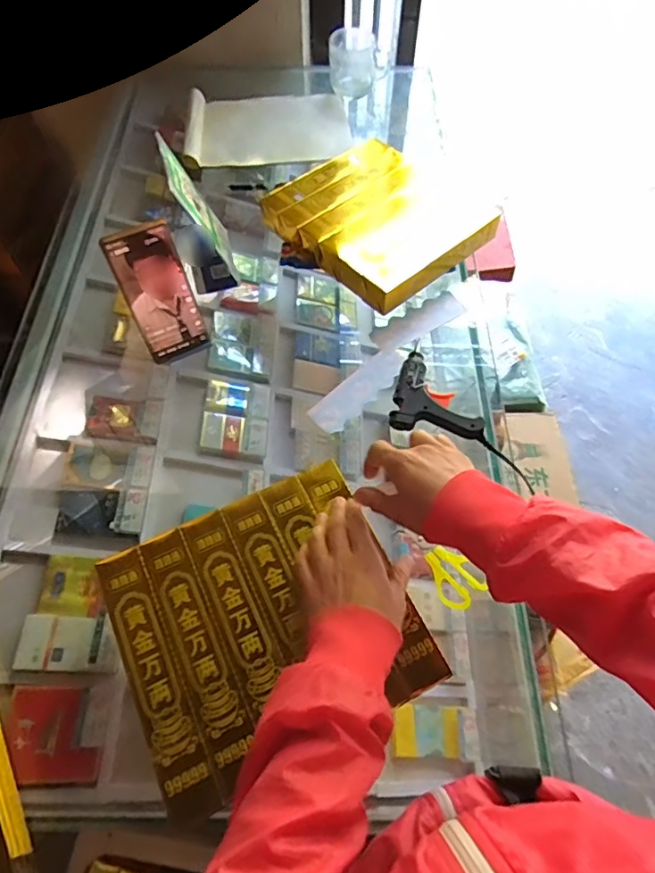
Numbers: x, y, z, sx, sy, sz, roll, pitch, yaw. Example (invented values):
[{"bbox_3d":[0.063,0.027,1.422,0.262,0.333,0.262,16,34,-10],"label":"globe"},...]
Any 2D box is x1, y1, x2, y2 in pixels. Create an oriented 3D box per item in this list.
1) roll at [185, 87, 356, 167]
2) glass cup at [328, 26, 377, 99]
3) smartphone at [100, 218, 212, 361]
[{"bbox_3d":[-0.100,-0.538,0.927,0.273,0.025,0.196,-3,61,-2],"label":"roll"},{"bbox_3d":[0.043,-0.651,0.939,0.080,0.079,0.062,2,61,1],"label":"glass cup"},{"bbox_3d":[-0.197,-0.164,0.632,0.075,0.165,0.012,-25,41,-13],"label":"smartphone"}]

